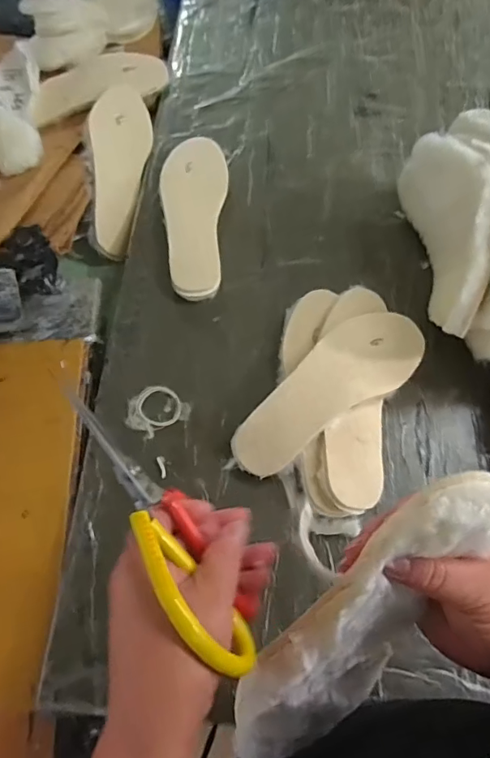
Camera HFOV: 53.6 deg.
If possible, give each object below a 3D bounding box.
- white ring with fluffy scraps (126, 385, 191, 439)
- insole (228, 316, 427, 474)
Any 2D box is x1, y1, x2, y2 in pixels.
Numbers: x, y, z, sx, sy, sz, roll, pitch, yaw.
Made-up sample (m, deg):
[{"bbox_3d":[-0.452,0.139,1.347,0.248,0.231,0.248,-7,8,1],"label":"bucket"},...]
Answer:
[{"bbox_3d":[-0.107,0.035,0.577,0.071,0.012,0.059,-29,68,-11],"label":"white ring with fluffy scraps"},{"bbox_3d":[0.097,0.005,0.550,0.259,0.024,0.091,-33,90,-12],"label":"insole"}]

